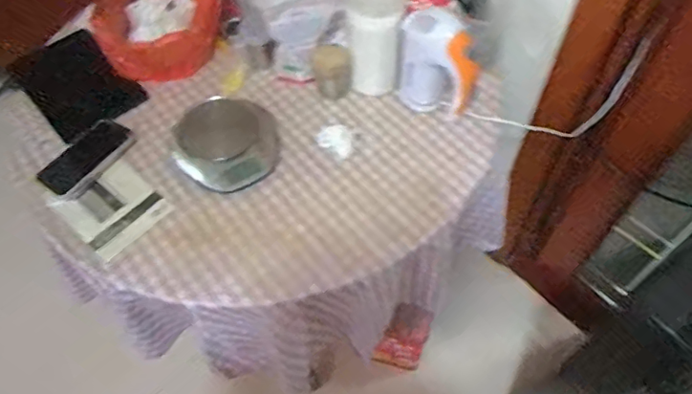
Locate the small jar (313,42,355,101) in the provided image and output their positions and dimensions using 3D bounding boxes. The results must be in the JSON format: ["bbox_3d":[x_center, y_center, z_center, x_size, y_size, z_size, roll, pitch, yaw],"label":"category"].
[{"bbox_3d":[-0.021,-0.220,0.943,0.067,0.079,0.056,-6,57,-2],"label":"small jar"}]

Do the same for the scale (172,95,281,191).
[{"bbox_3d":[-0.200,-0.095,0.905,0.169,0.024,0.184,-1,57,1],"label":"scale"}]

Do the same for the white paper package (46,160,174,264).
[{"bbox_3d":[-0.369,0.018,0.854,0.136,0.027,0.130,36,65,22],"label":"white paper package"}]

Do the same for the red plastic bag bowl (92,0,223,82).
[{"bbox_3d":[-0.349,-0.345,1.005,0.239,0.137,0.227,-27,60,-15],"label":"red plastic bag bowl"}]

